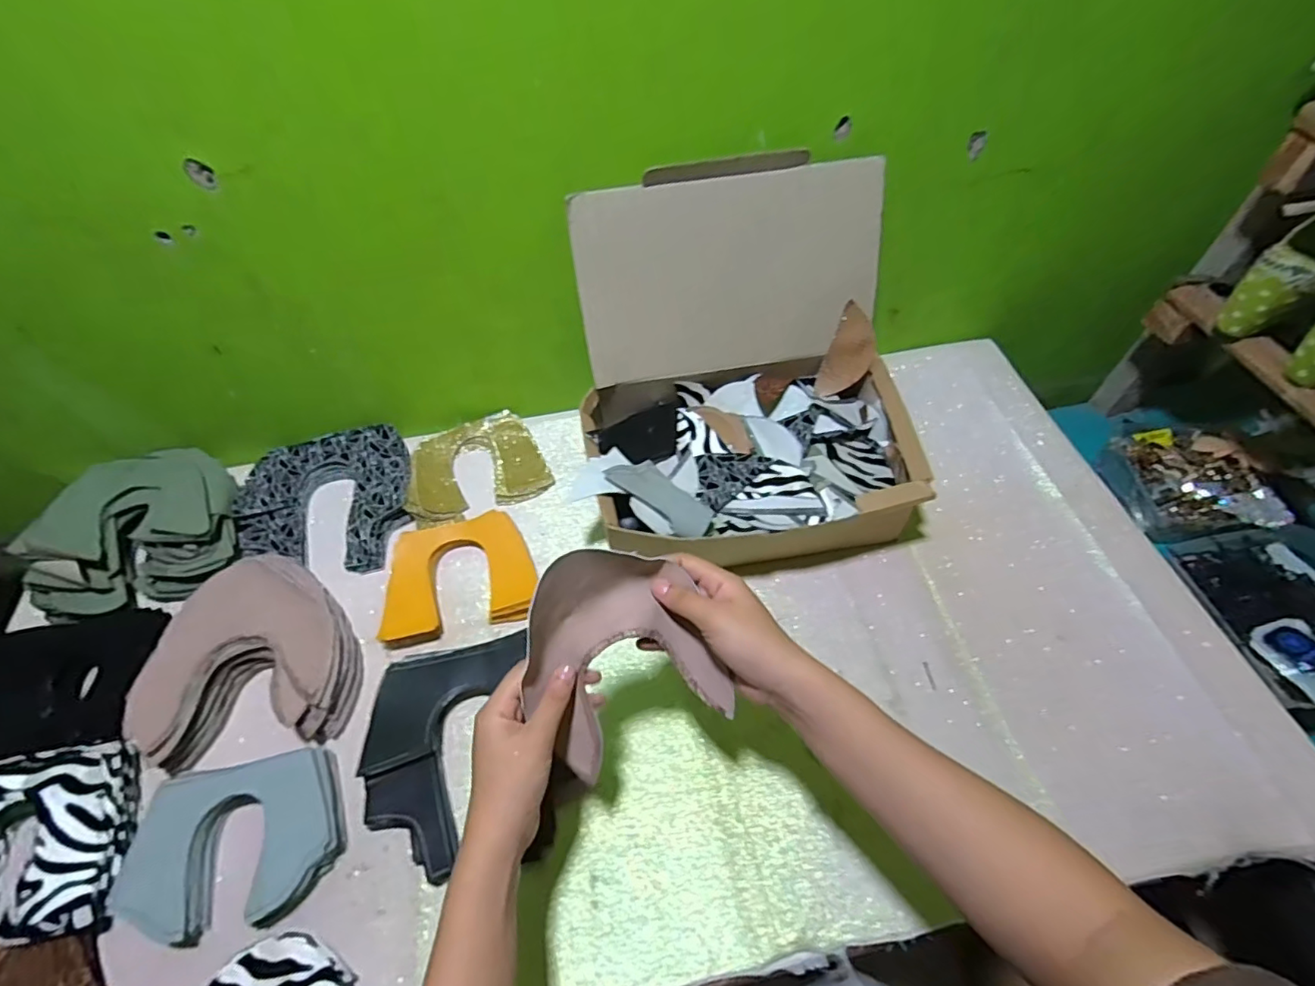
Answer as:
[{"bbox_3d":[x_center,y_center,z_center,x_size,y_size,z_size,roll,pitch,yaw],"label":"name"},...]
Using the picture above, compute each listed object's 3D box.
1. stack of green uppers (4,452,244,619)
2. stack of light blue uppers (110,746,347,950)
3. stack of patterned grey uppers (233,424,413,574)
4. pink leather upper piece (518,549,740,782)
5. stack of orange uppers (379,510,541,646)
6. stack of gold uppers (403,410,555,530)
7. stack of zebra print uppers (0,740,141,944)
[{"bbox_3d":[-0.560,0.030,0.635,0.172,0.079,0.187,-14,55,-8],"label":"stack of green uppers"},{"bbox_3d":[-0.344,0.286,0.474,0.154,0.026,0.120,-15,57,-8],"label":"stack of light blue uppers"},{"bbox_3d":[-0.383,0.010,0.678,0.183,0.034,0.181,-11,57,-6],"label":"stack of patterned grey uppers"},{"bbox_3d":[-0.024,0.111,0.396,0.129,0.070,0.158,-22,92,-9],"label":"pink leather upper piece"},{"bbox_3d":[-0.212,0.088,0.617,0.150,0.033,0.116,-15,57,-8],"label":"stack of orange uppers"},{"bbox_3d":[-0.221,-0.034,0.708,0.160,0.027,0.127,-18,58,-10],"label":"stack of gold uppers"},{"bbox_3d":[-0.518,0.286,0.473,0.160,0.050,0.144,-12,57,-6],"label":"stack of zebra print uppers"}]

